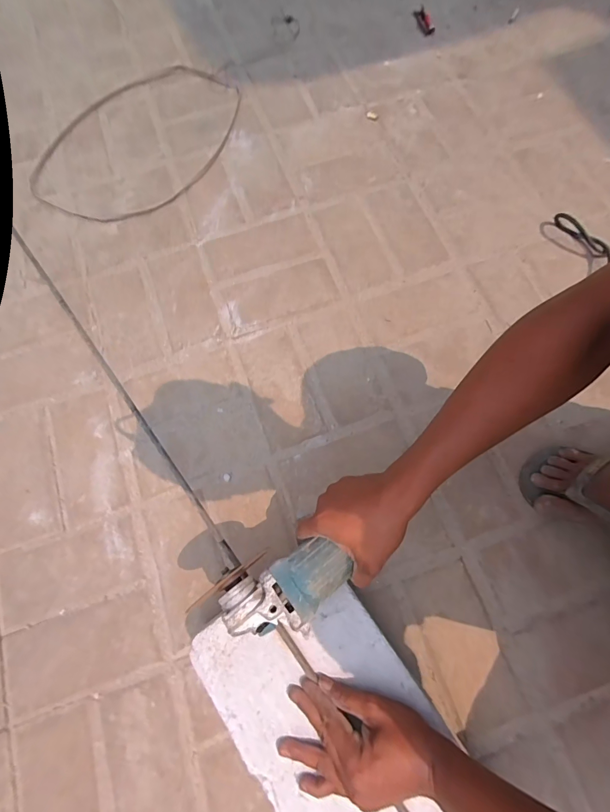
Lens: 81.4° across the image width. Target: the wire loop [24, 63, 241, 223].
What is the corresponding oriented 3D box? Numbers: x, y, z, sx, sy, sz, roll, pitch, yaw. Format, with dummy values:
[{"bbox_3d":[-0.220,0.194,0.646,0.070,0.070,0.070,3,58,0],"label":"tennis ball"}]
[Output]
[{"bbox_3d":[-0.341,-0.558,0.747,0.358,0.018,0.467,36,77,15],"label":"wire loop"}]

